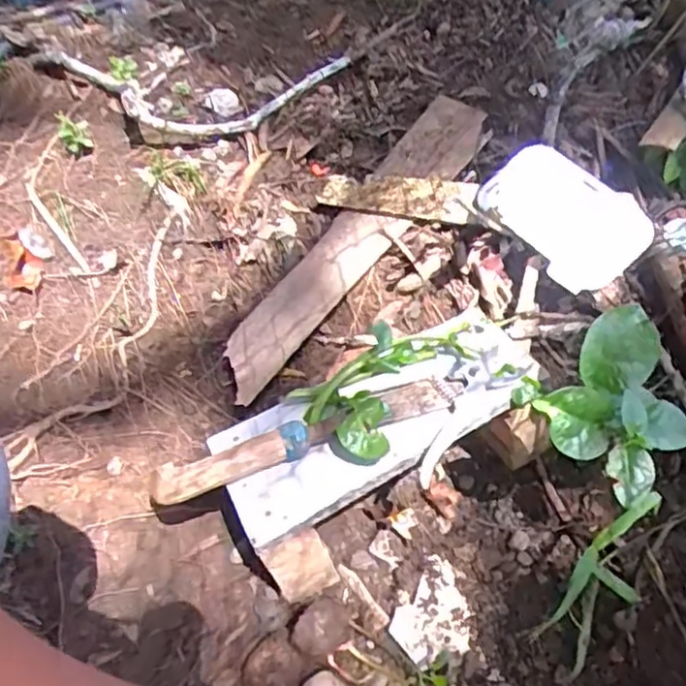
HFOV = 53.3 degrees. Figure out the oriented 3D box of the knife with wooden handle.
[{"bbox_3d":[-0.033,0.078,0.567,0.250,0.023,0.033,-19,45,-8],"label":"knife with wooden handle"}]

